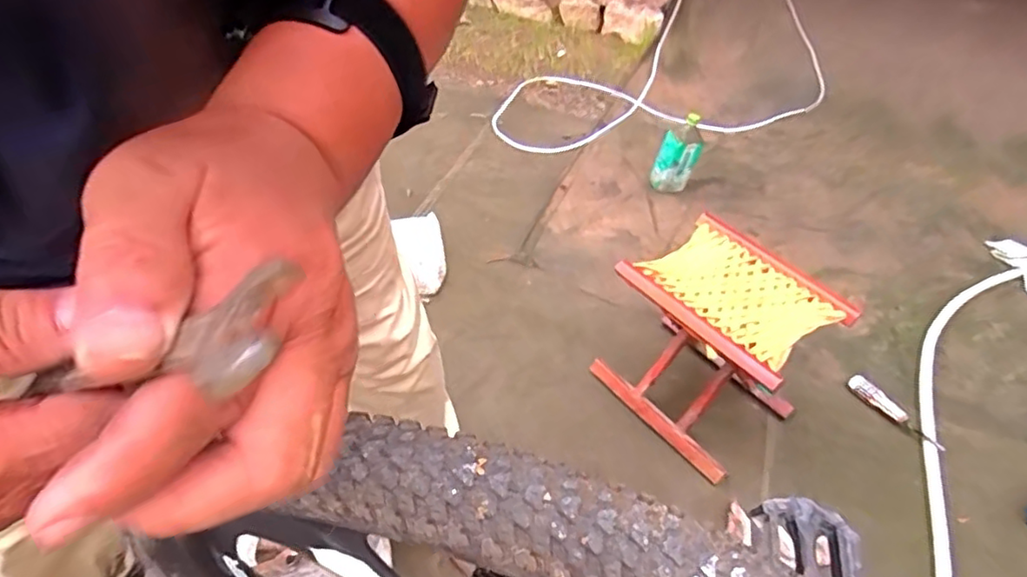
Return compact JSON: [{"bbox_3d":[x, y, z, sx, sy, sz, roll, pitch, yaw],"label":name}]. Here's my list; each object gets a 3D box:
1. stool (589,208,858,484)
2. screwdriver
[{"bbox_3d":[0.360,0.106,1.141,0.261,0.304,0.315,-26,52,-26],"label":"stool"},{"bbox_3d":[0.748,0.244,1.216,0.029,0.028,0.193,-23,51,-24],"label":"screwdriver"}]

